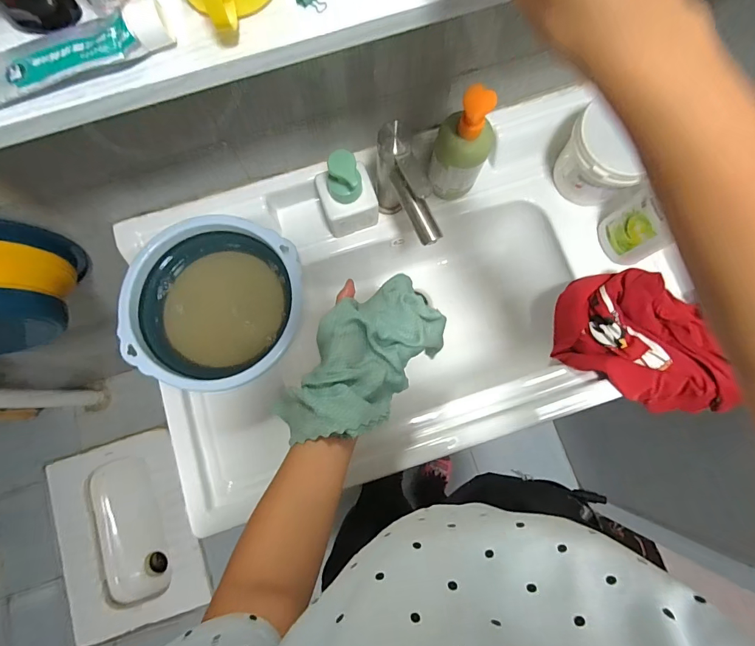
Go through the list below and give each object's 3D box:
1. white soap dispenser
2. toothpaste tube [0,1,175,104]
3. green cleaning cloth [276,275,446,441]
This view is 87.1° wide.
[{"bbox_3d":[-0.045,-0.187,0.557,0.077,0.137,0.073,-17,79,-3],"label":"white soap dispenser"},{"bbox_3d":[-0.225,-0.182,0.268,0.170,0.027,0.042,-18,79,-3],"label":"toothpaste tube"},{"bbox_3d":[-0.013,0.039,0.435,0.107,0.072,0.208,39,61,8],"label":"green cleaning cloth"}]

